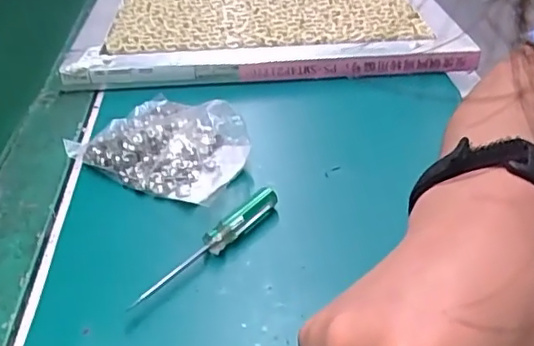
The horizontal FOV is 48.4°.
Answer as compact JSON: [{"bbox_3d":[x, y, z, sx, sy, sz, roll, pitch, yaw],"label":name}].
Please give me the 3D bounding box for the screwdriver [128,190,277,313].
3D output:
[{"bbox_3d":[-0.032,0.040,0.337,0.012,0.011,0.110,21,42,33],"label":"screwdriver"}]

